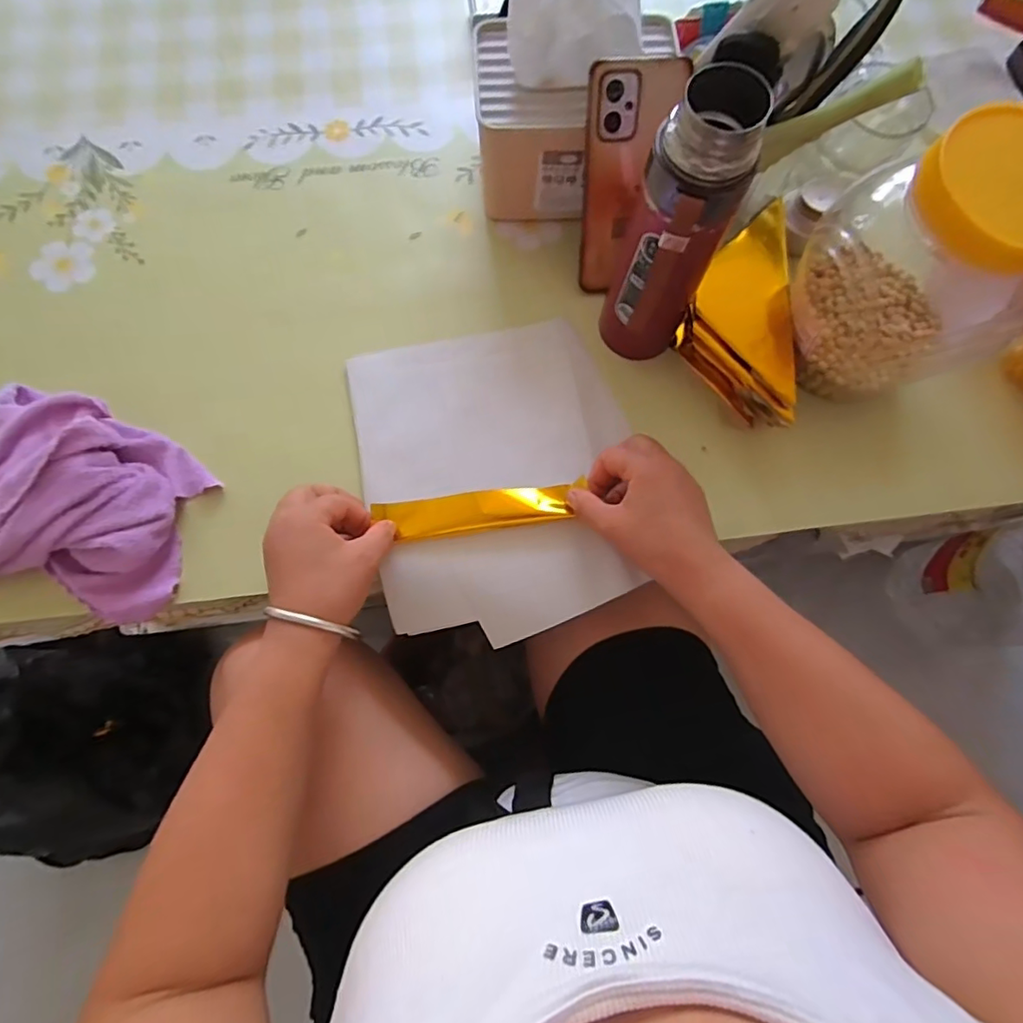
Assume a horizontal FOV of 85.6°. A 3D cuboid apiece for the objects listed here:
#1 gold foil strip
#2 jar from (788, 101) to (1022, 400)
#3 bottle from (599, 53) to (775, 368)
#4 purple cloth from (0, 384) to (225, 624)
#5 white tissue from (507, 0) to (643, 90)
[{"bbox_3d":[-0.025,0.000,0.443,0.158,0.017,0.031,-7,77,-2],"label":"gold foil strip"},{"bbox_3d":[0.287,-0.171,0.398,0.123,0.191,0.124,0,77,-1],"label":"jar"},{"bbox_3d":[0.109,-0.178,0.387,0.068,0.220,0.063,-37,80,-9],"label":"bottle"},{"bbox_3d":[-0.386,-0.017,0.430,0.272,0.060,0.162,12,77,1],"label":"purple cloth"},{"bbox_3d":[0.048,-0.380,0.414,0.099,0.078,0.065,-2,77,-2],"label":"white tissue"}]

